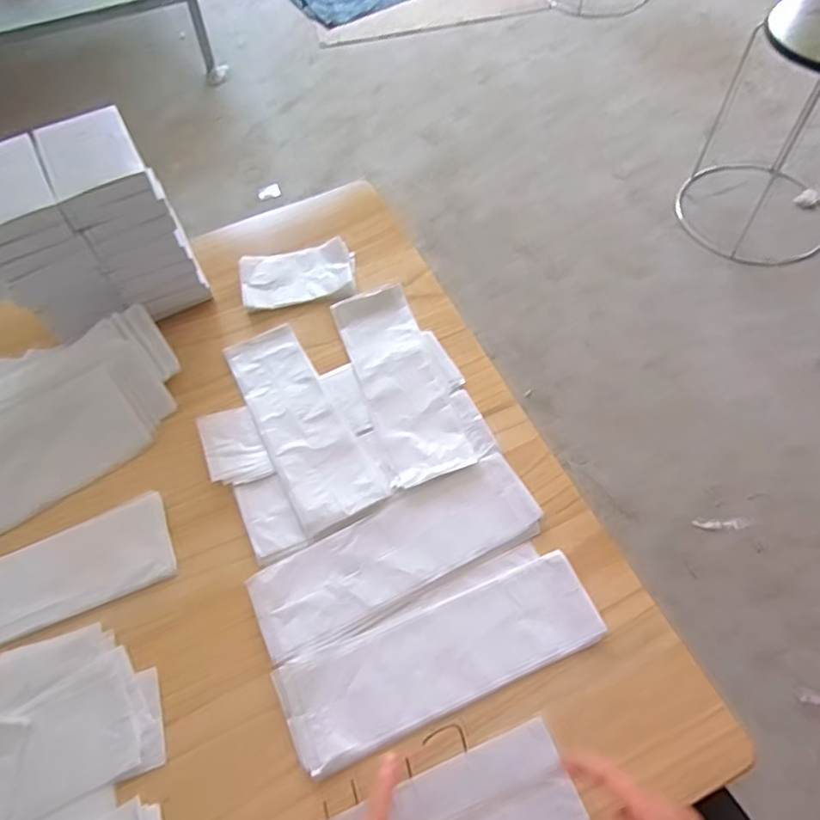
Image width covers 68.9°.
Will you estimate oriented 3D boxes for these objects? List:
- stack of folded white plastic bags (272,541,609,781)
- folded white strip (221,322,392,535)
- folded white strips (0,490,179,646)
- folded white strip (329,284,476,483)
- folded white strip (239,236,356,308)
[{"bbox_3d":[0.025,0.197,0.495,0.262,0.008,0.092,-22,60,-9],"label":"stack of folded white plastic bags"},{"bbox_3d":[-0.114,0.009,0.612,0.083,0.013,0.241,-26,63,-11],"label":"folded white strip"},{"bbox_3d":[-0.336,0.156,0.543,0.231,0.020,0.092,-25,63,-10],"label":"folded white strips"},{"bbox_3d":[-0.011,-0.034,0.630,0.083,0.007,0.237,-18,60,-7],"label":"folded white strip"},{"bbox_3d":[-0.130,-0.157,0.696,0.129,0.010,0.076,-11,59,-3],"label":"folded white strip"}]

